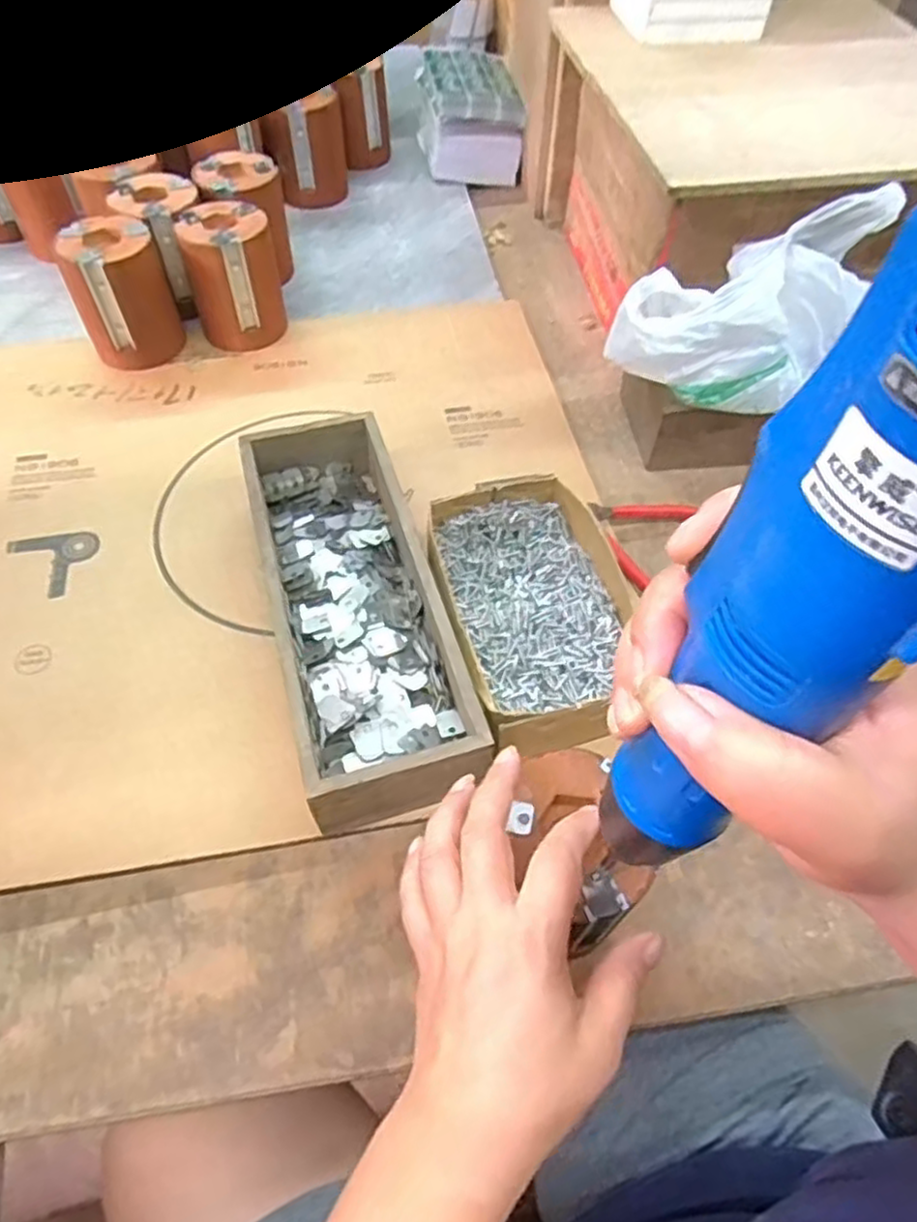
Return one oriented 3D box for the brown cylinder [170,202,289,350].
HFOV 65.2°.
[{"bbox_3d":[-0.204,-0.304,0.653,0.079,0.099,0.083,-16,58,-13],"label":"brown cylinder"}]

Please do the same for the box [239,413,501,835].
[{"bbox_3d":[-0.069,-0.005,0.471,0.099,0.070,0.287,-13,57,-11],"label":"box"}]

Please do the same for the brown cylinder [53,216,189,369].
[{"bbox_3d":[-0.296,-0.280,0.634,0.079,0.102,0.078,-22,59,-16],"label":"brown cylinder"}]

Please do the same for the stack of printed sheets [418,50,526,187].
[{"bbox_3d":[0.010,-0.607,0.876,0.112,0.094,0.148,-9,56,-8],"label":"stack of printed sheets"}]

